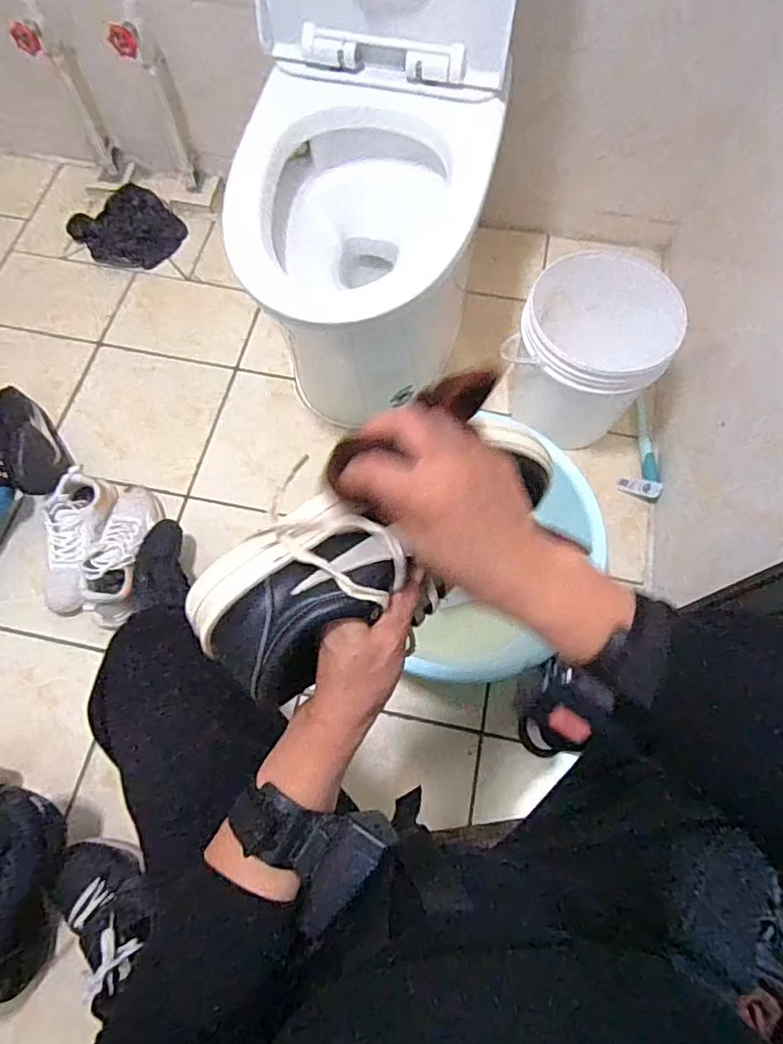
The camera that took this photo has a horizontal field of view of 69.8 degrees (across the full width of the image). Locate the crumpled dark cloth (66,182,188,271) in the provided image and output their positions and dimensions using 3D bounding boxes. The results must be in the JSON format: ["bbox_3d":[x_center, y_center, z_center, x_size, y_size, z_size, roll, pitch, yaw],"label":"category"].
[{"bbox_3d":[-0.595,-0.671,1.271,0.206,0.036,0.202,39,73,14],"label":"crumpled dark cloth"}]

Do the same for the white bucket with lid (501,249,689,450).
[{"bbox_3d":[0.345,-0.304,1.022,0.240,0.255,0.257,0,69,-1],"label":"white bucket with lid"}]

